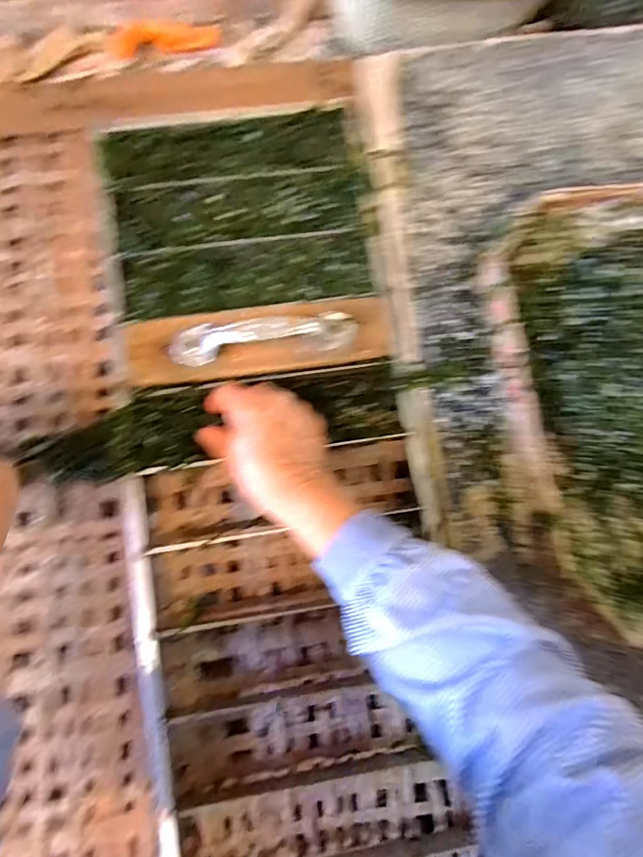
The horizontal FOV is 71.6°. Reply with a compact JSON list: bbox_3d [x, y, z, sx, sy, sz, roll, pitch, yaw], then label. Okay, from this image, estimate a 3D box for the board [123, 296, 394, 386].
[{"bbox_3d":[-0.052,-0.076,0.371,0.222,0.034,0.059,-6,64,-3],"label":"board"}]

